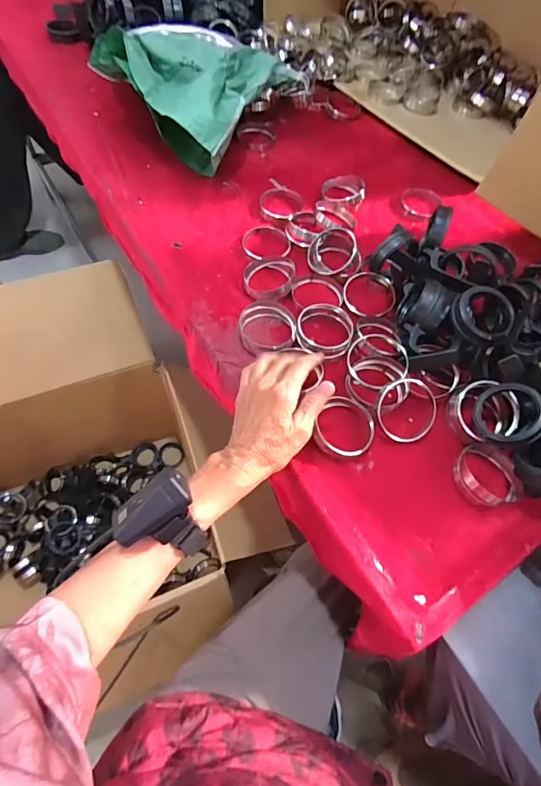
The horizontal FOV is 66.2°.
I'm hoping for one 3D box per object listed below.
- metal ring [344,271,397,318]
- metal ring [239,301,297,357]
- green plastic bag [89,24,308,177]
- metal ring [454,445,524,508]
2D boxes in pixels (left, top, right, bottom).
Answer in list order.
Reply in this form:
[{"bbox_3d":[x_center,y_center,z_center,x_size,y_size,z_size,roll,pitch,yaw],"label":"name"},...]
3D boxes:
[{"bbox_3d":[0.137,-0.138,0.575,0.070,0.018,0.077,3,61,-3],"label":"metal ring"},{"bbox_3d":[-0.004,-0.086,0.533,0.071,0.026,0.061,-8,62,-9],"label":"metal ring"},{"bbox_3d":[-0.125,-0.534,0.721,0.256,0.115,0.291,28,64,12],"label":"green plastic bag"},{"bbox_3d":[0.238,0.089,0.459,0.071,0.027,0.068,2,61,-3],"label":"metal ring"}]

